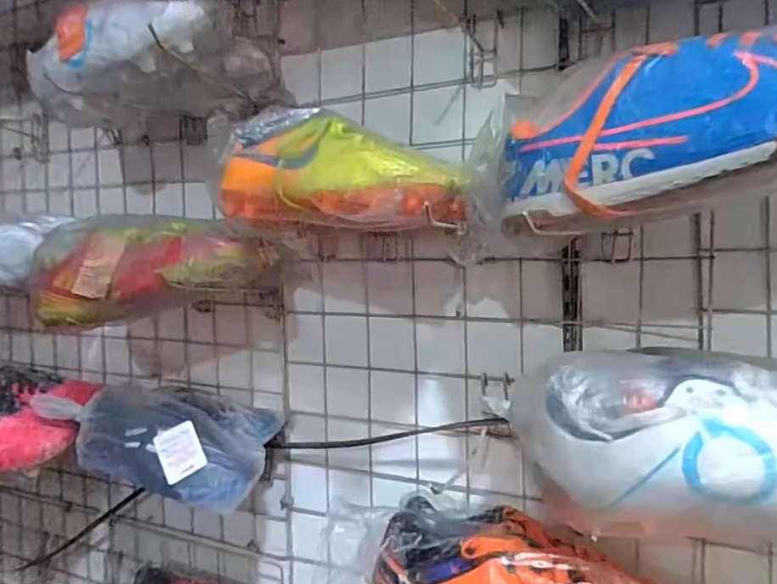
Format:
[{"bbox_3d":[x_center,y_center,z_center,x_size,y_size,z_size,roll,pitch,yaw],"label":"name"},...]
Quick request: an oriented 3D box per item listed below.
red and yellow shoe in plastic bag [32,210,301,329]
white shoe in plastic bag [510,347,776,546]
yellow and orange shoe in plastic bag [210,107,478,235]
[{"bbox_3d":[-0.234,-0.018,0.565,0.221,0.092,0.120,1,5,24],"label":"red and yellow shoe in plastic bag"},{"bbox_3d":[0.208,0.094,0.341,0.247,0.103,0.077,1,5,26],"label":"white shoe in plastic bag"},{"bbox_3d":[-0.054,-0.097,0.463,0.219,0.099,0.086,19,16,37],"label":"yellow and orange shoe in plastic bag"}]

